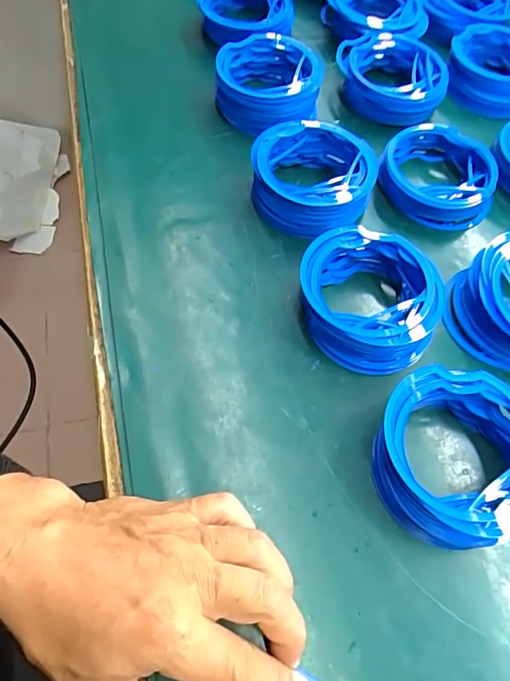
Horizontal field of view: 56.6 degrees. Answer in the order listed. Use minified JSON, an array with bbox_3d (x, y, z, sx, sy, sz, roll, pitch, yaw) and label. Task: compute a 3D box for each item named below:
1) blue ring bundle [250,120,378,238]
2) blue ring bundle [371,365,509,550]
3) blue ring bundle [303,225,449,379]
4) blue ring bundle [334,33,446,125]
[{"bbox_3d":[0.048,-0.137,0.401,0.102,0.038,0.097,16,62,6],"label":"blue ring bundle"},{"bbox_3d":[0.124,0.071,0.294,0.100,0.037,0.100,1,62,-2],"label":"blue ring bundle"},{"bbox_3d":[0.082,-0.031,0.346,0.098,0.038,0.098,1,62,-2],"label":"blue ring bundle"},{"bbox_3d":[0.135,-0.267,0.482,0.105,0.038,0.084,6,62,0],"label":"blue ring bundle"}]

